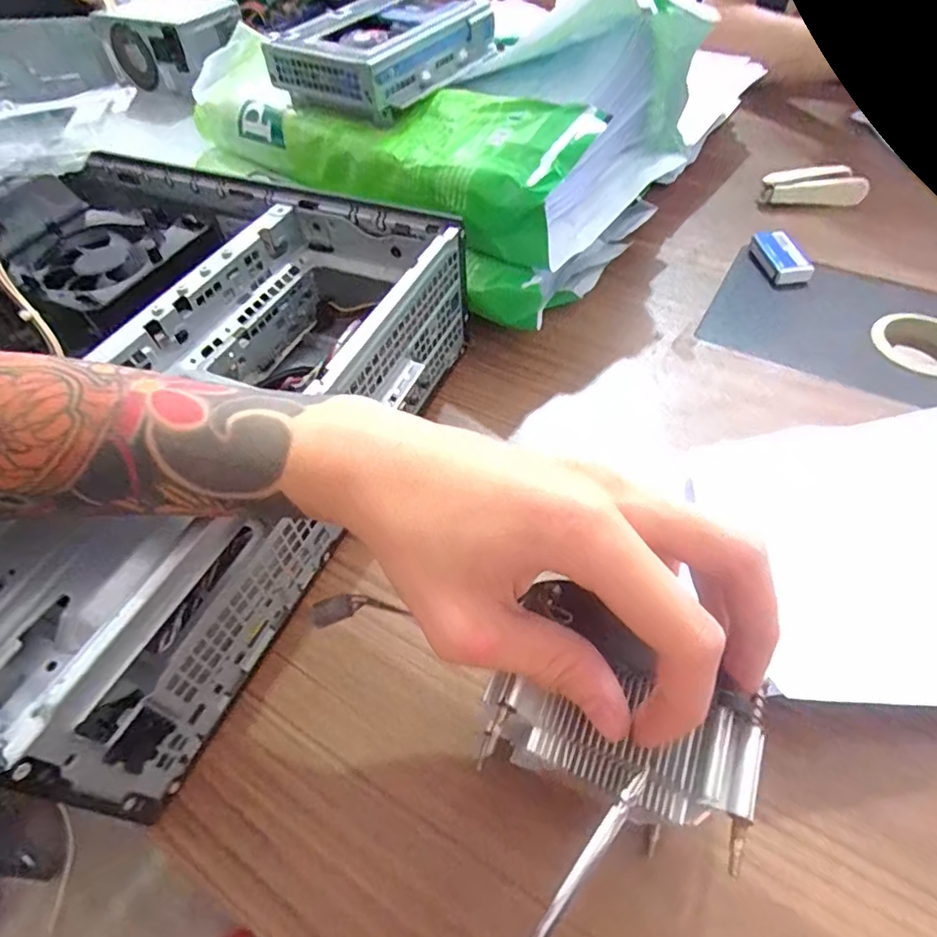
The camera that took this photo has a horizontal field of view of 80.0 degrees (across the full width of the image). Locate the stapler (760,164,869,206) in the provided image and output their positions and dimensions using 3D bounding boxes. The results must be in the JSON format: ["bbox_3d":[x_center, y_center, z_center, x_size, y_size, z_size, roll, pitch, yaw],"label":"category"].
[{"bbox_3d":[0.337,-0.274,0.545,0.094,0.032,0.022,2,51,3],"label":"stapler"}]

